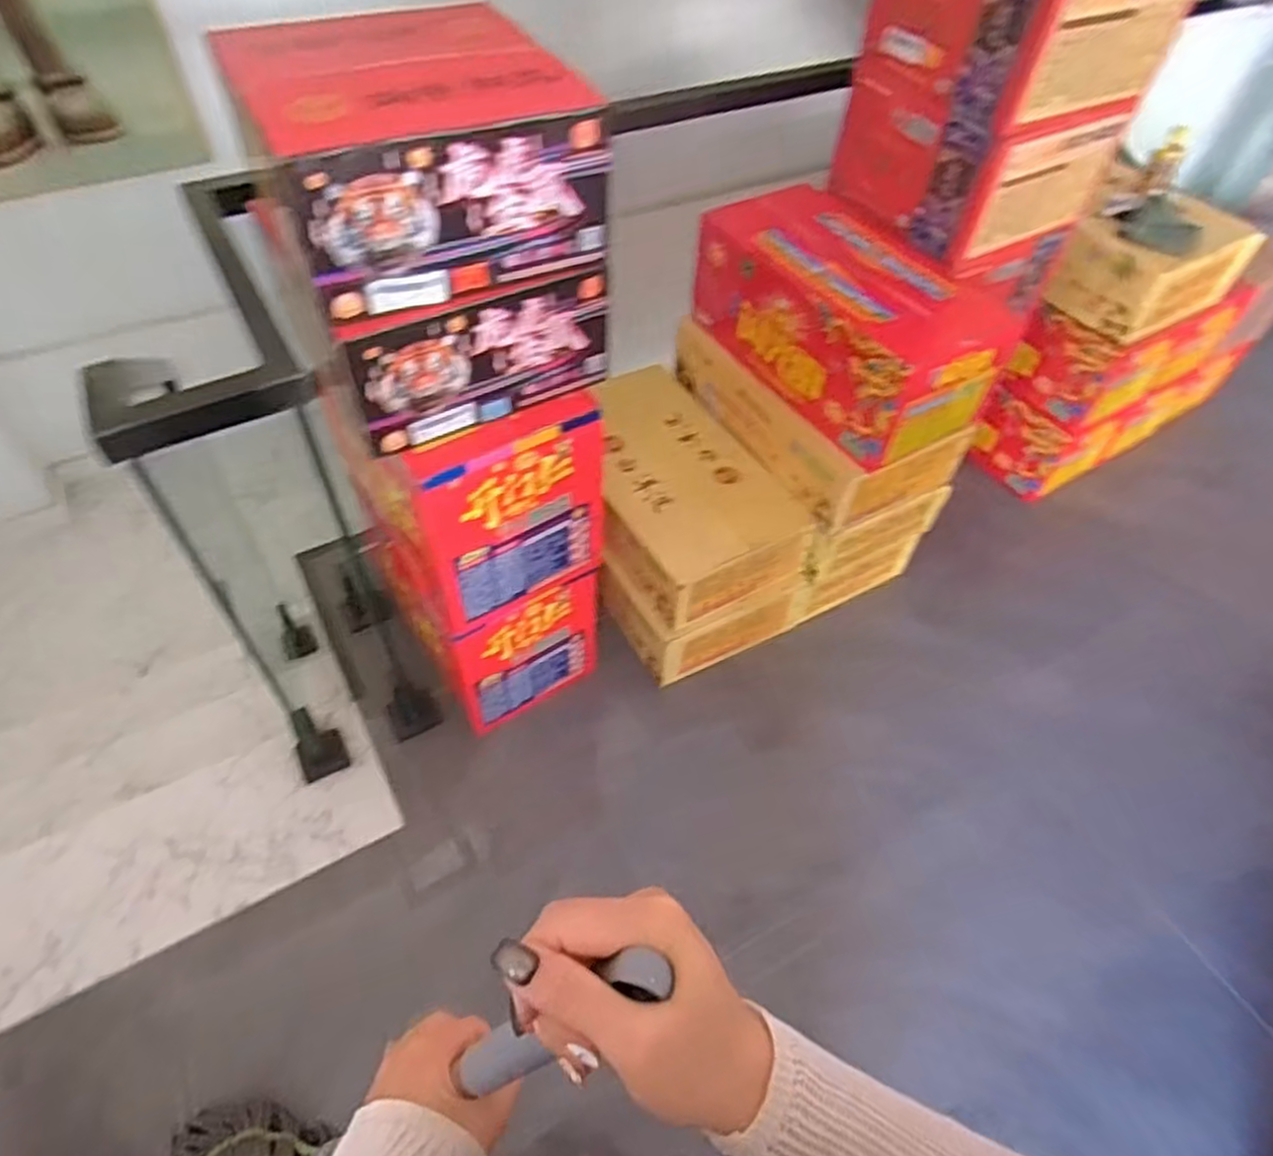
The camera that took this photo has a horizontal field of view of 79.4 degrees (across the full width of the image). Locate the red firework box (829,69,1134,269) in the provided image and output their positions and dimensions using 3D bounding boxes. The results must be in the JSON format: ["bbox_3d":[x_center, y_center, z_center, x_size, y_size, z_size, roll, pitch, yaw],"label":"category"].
[{"bbox_3d":[0.669,-0.849,1.538,0.364,0.254,0.406,-31,60,-24],"label":"red firework box"}]

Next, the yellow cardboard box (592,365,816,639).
[{"bbox_3d":[0.069,-0.194,1.736,0.356,0.187,0.598,-24,57,-21],"label":"yellow cardboard box"}]

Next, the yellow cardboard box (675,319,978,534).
[{"bbox_3d":[0.395,-0.400,1.729,0.377,0.177,0.596,-22,56,-19],"label":"yellow cardboard box"}]

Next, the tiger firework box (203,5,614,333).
[{"bbox_3d":[-0.273,-0.534,0.961,0.364,0.205,0.332,-22,57,-19],"label":"tiger firework box"}]

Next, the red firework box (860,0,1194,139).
[{"bbox_3d":[0.664,-0.967,1.315,0.381,0.251,0.347,-17,55,-16],"label":"red firework box"}]

